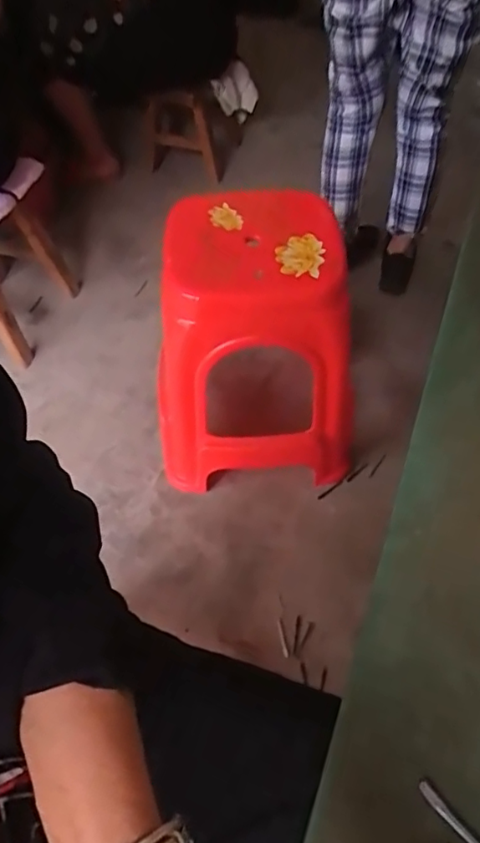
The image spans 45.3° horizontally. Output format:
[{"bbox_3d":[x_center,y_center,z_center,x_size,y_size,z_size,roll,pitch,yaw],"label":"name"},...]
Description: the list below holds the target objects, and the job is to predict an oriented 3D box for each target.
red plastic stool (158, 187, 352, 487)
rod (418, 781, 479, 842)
[{"bbox_3d":[0.024,-0.133,1.110,0.357,0.462,0.360,-2,54,0],"label":"red plastic stool"},{"bbox_3d":[0.136,0.249,0.348,0.007,0.004,0.065,-36,60,-21],"label":"rod"}]

